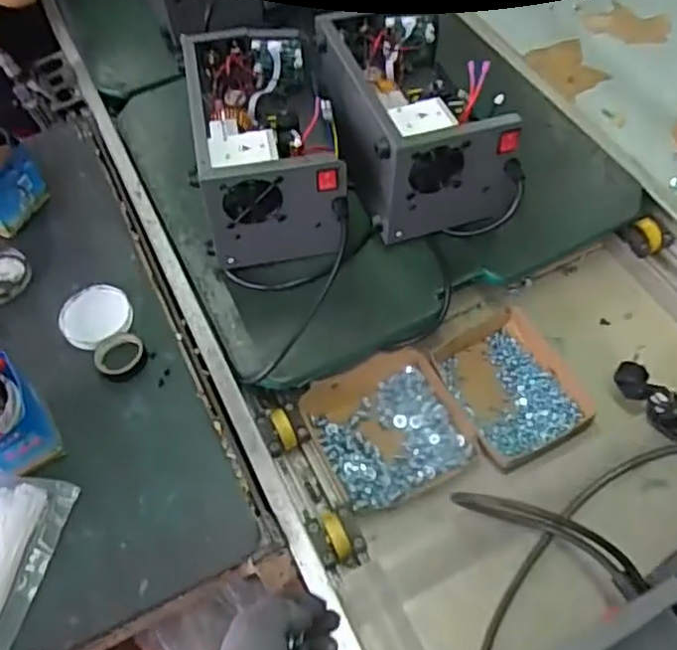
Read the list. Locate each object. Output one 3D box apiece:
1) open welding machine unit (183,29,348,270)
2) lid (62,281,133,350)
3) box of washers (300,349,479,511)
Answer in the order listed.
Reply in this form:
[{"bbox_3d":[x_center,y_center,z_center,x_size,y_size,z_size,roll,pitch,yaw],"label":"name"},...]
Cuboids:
[{"bbox_3d":[-0.095,-0.233,0.894,0.177,0.164,0.304,-8,57,-1],"label":"open welding machine unit"},{"bbox_3d":[-0.307,-0.010,0.851,0.088,0.014,0.087,0,66,-1],"label":"lid"},{"bbox_3d":[0.060,0.126,0.820,0.167,0.034,0.169,-23,58,-11],"label":"box of washers"}]

